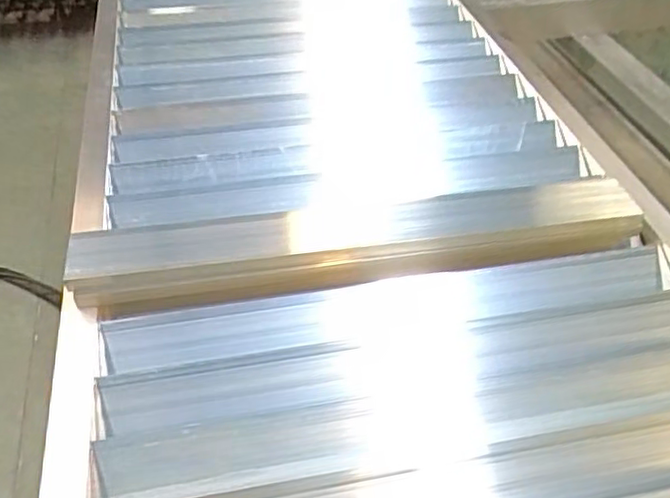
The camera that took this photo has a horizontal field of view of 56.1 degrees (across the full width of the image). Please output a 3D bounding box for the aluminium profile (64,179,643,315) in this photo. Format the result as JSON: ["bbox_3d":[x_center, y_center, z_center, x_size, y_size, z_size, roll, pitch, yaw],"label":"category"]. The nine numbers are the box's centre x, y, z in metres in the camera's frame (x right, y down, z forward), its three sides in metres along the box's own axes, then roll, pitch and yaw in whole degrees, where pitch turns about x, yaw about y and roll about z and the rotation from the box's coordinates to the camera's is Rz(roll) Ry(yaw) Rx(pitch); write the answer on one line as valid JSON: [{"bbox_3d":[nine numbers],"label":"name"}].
[{"bbox_3d":[0.048,-0.017,0.800,0.718,0.062,0.109,-6,46,-8],"label":"aluminium profile"}]

